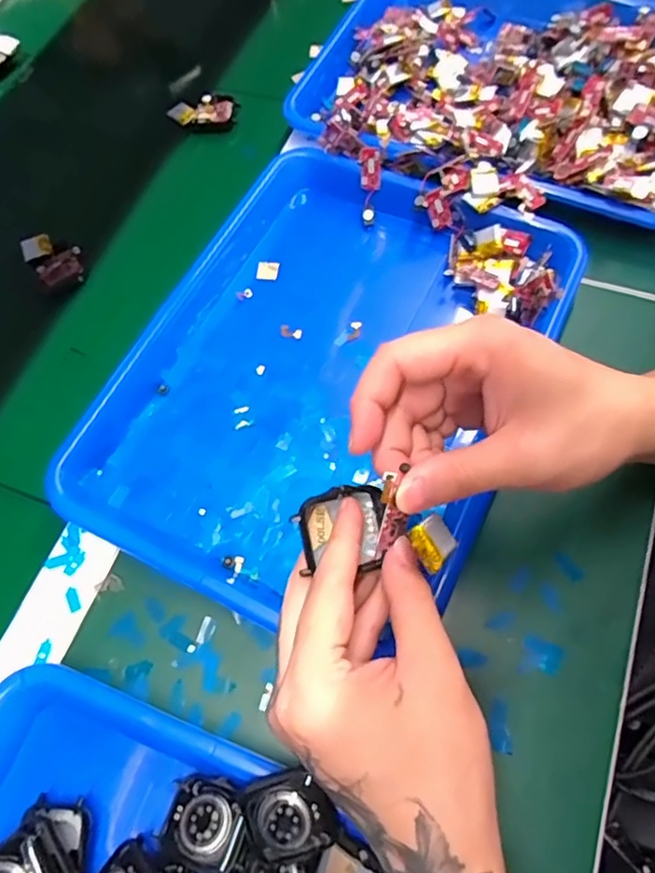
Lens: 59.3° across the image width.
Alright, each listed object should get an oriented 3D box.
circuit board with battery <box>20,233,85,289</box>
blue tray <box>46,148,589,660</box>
[{"bbox_3d":[-0.220,-0.144,0.467,0.037,0.011,0.057,-38,70,-13],"label":"circuit board with battery"},{"bbox_3d":[-0.009,-0.049,0.388,0.245,0.035,0.325,28,71,14],"label":"blue tray"}]

